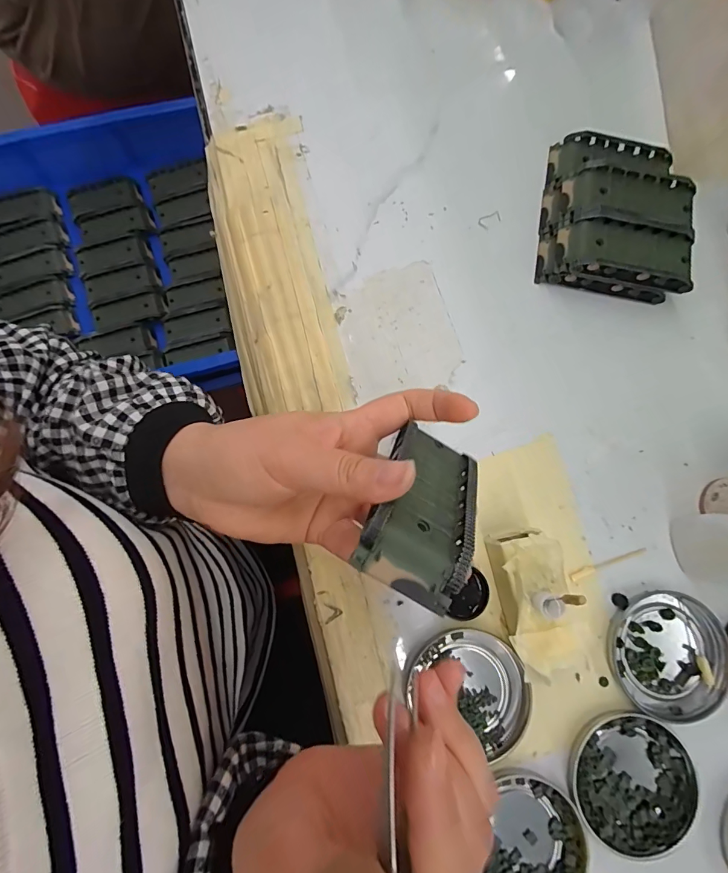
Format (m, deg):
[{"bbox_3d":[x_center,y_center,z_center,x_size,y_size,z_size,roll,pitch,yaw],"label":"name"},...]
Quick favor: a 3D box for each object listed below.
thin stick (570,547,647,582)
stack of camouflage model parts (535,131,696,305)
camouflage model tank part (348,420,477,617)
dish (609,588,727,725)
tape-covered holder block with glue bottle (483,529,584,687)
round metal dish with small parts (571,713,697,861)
[{"bbox_3d":[0.172,0.089,0.284,0.060,0.004,0.006,-19,81,-4],"label":"thin stick"},{"bbox_3d":[0.198,-0.179,0.315,0.101,0.037,0.133,9,80,1],"label":"stack of camouflage model parts"},{"bbox_3d":[0.030,0.029,0.189,0.044,0.095,0.020,26,125,3],"label":"camouflage model tank part"},{"bbox_3d":[0.208,0.147,0.272,0.078,0.008,0.075,0,80,-1],"label":"dish"},{"bbox_3d":[0.107,0.105,0.258,0.046,0.047,0.086,-15,80,-4],"label":"tape-covered holder block with glue bottle"},{"bbox_3d":[0.172,0.220,0.257,0.076,0.008,0.073,0,80,-1],"label":"round metal dish with small parts"}]

